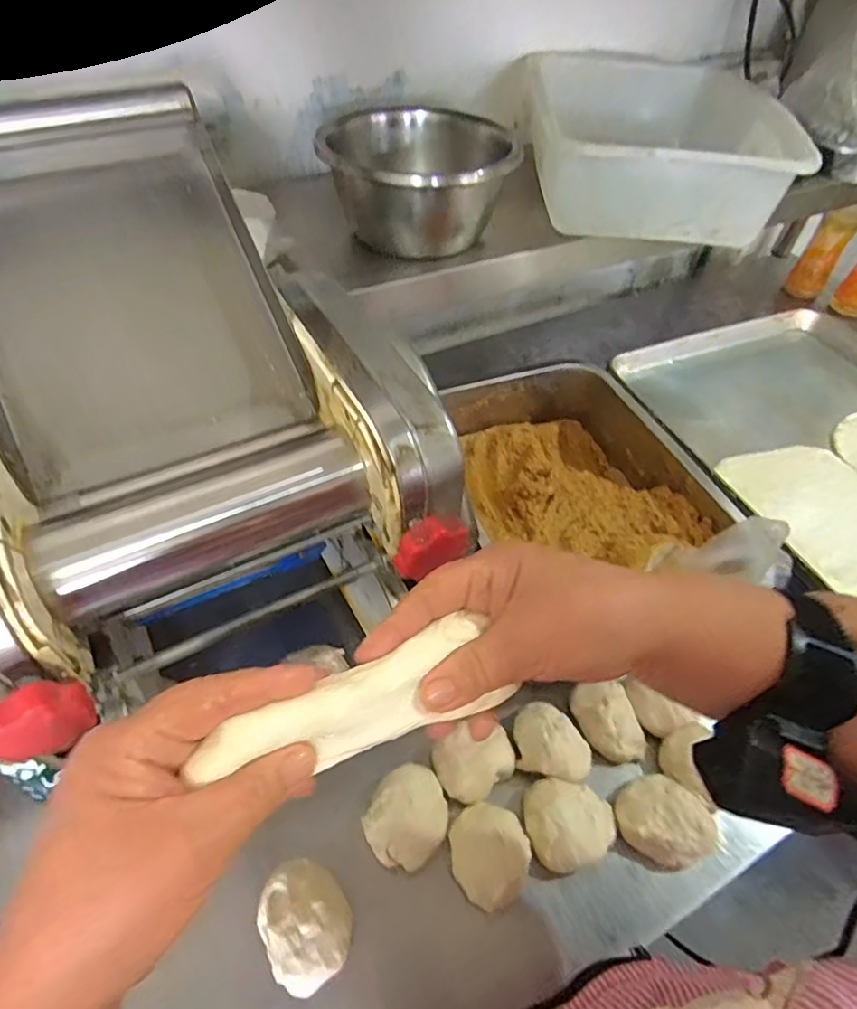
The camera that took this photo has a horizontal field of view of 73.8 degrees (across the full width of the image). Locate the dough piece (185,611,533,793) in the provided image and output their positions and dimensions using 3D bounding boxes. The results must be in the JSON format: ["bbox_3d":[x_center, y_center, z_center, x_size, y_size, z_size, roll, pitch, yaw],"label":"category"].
[{"bbox_3d":[-0.031,0.088,0.241,0.124,0.031,0.032,-17,53,-24],"label":"dough piece"}]

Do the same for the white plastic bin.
[{"bbox_3d":[0.243,-0.414,0.650,0.245,0.089,0.320,0,50,-3],"label":"white plastic bin"}]

